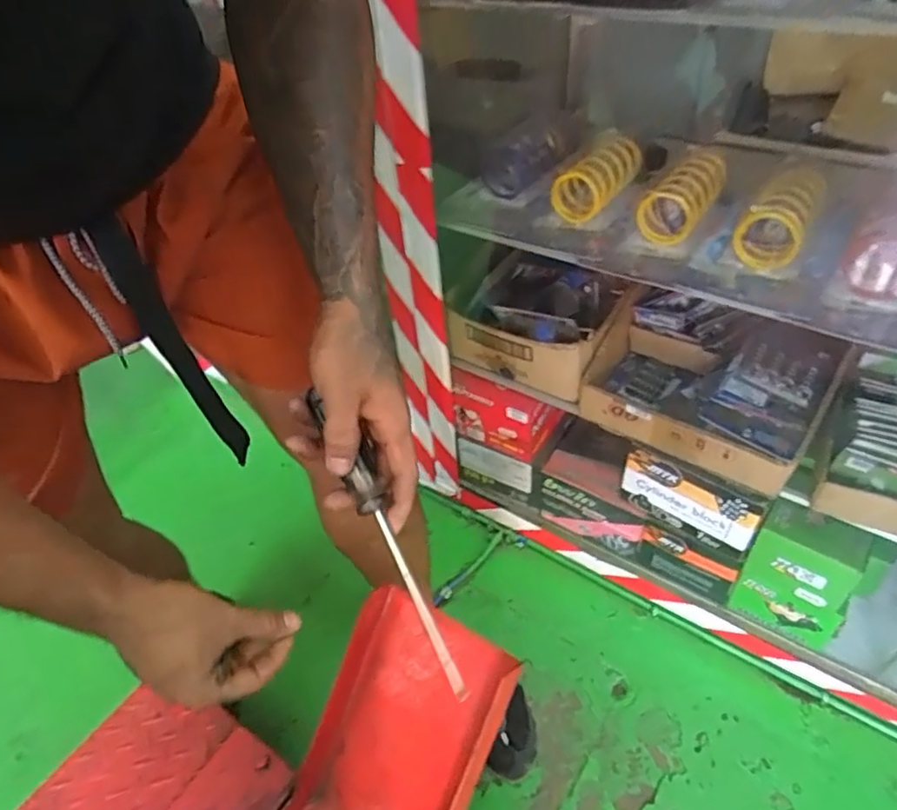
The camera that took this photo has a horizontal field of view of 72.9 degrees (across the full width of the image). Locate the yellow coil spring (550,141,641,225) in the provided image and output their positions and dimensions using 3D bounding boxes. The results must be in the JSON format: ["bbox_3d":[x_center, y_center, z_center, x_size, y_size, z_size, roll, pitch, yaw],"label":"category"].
[{"bbox_3d":[0.174,-0.260,0.703,0.064,0.048,0.113,31,56,32],"label":"yellow coil spring"}]

